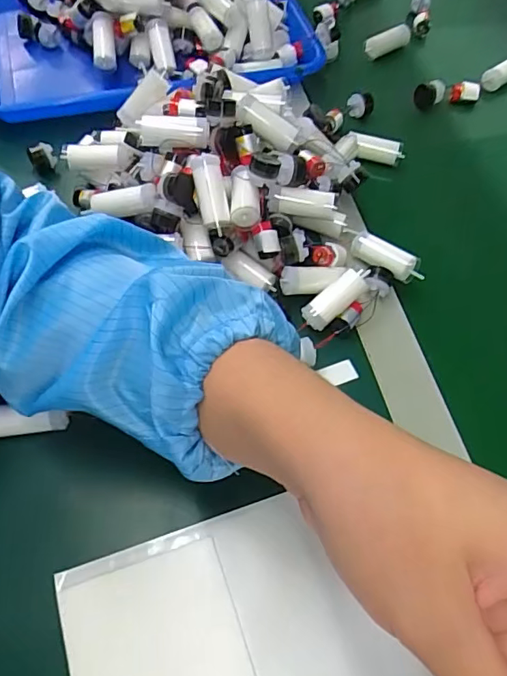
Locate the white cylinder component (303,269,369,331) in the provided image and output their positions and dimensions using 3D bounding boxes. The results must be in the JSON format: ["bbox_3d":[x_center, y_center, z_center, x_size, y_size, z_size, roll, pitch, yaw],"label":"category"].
[{"bbox_3d":[0.058,-0.029,0.370,0.053,0.015,0.020,-41,68,4],"label":"white cylinder component"}]

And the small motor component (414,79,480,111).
[{"bbox_3d":[0.199,-0.250,0.532,0.064,0.026,0.016,-5,61,-5],"label":"small motor component"}]

